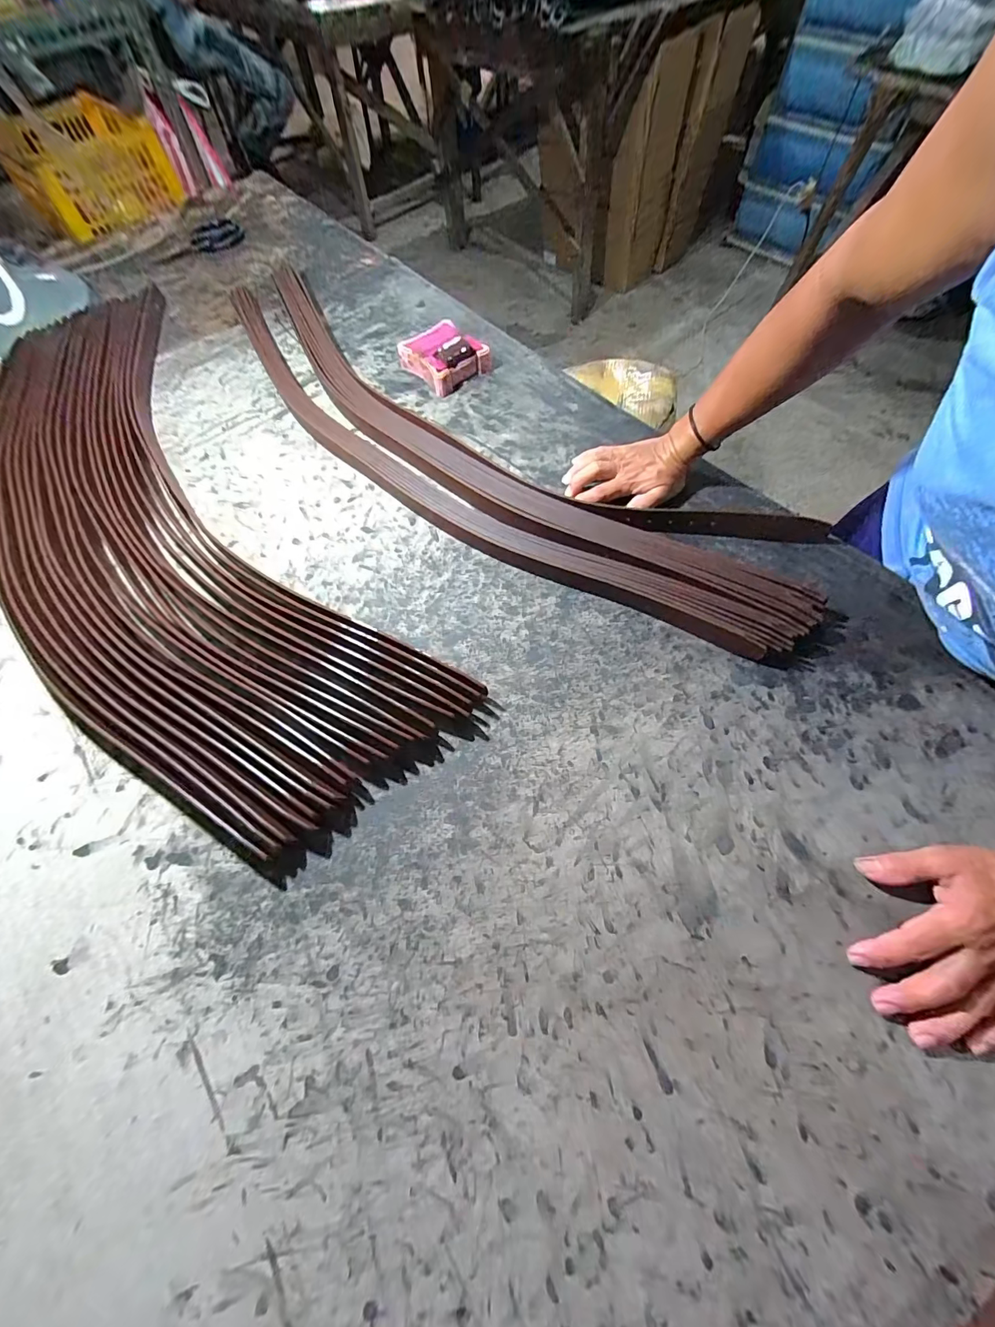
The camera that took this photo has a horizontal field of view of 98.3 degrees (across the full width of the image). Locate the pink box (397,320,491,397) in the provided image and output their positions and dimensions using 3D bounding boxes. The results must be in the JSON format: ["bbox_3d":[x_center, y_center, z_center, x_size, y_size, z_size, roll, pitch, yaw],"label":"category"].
[{"bbox_3d":[-0.085,-0.500,0.696,0.103,0.043,0.119,-38,68,-15],"label":"pink box"}]

